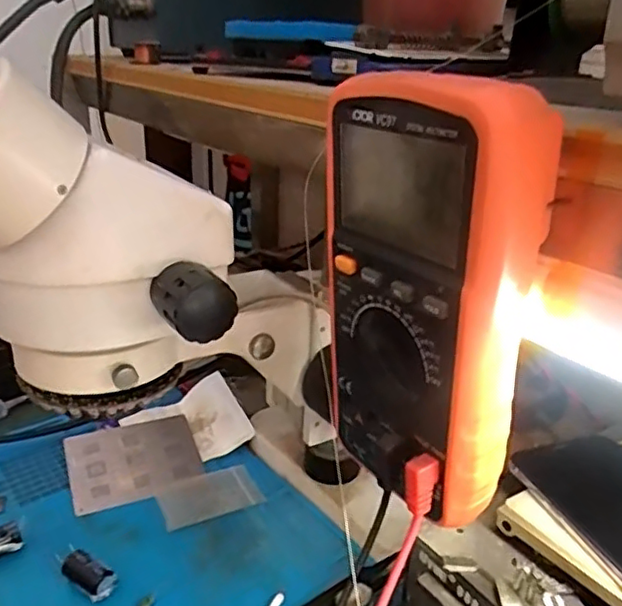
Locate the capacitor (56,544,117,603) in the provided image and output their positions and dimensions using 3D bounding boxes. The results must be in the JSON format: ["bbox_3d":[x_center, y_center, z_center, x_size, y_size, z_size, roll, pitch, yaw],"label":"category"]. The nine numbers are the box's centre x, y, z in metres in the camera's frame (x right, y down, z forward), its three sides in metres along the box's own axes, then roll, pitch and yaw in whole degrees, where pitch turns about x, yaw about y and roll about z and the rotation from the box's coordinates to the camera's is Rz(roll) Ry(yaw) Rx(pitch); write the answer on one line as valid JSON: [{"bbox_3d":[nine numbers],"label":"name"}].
[{"bbox_3d":[-0.142,0.170,0.388,0.039,0.019,0.017,14,27,27],"label":"capacitor"}]

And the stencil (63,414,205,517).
[{"bbox_3d":[-0.143,0.128,0.501,0.099,0.004,0.083,-9,34,-23],"label":"stencil"}]

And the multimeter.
[{"bbox_3d":[0.047,-0.002,0.251,0.046,0.164,0.089,-14,27,-32],"label":"multimeter"}]

